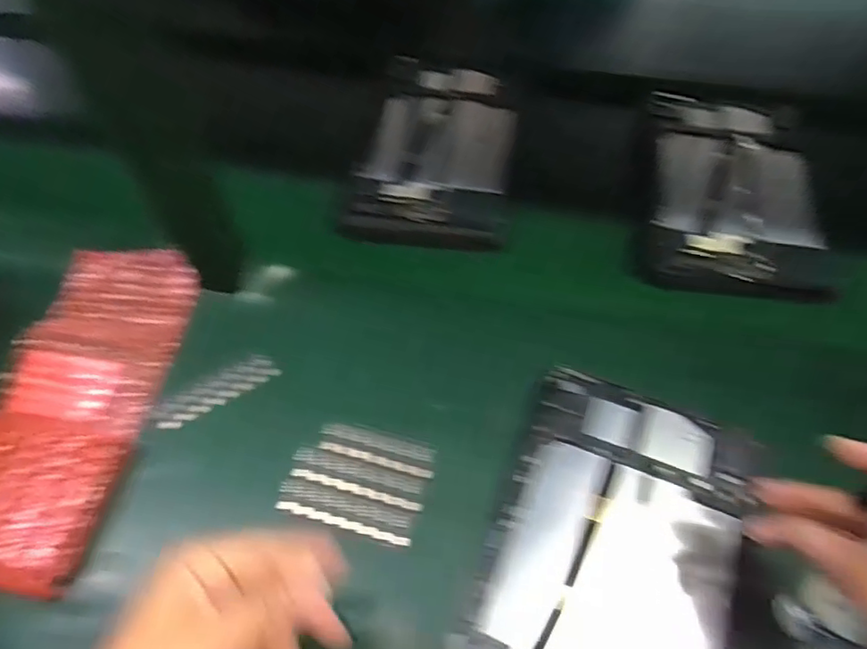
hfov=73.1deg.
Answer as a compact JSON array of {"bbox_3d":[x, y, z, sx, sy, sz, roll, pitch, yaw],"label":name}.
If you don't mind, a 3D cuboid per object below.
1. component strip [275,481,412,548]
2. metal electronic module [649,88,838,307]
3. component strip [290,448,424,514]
[{"bbox_3d":[-0.063,0.132,0.409,0.097,0.005,0.021,14,58,9],"label":"component strip"},{"bbox_3d":[0.280,-0.133,0.545,0.143,0.023,0.263,11,57,7],"label":"metal electronic module"},{"bbox_3d":[-0.055,0.111,0.424,0.098,0.005,0.023,13,57,9],"label":"component strip"}]

